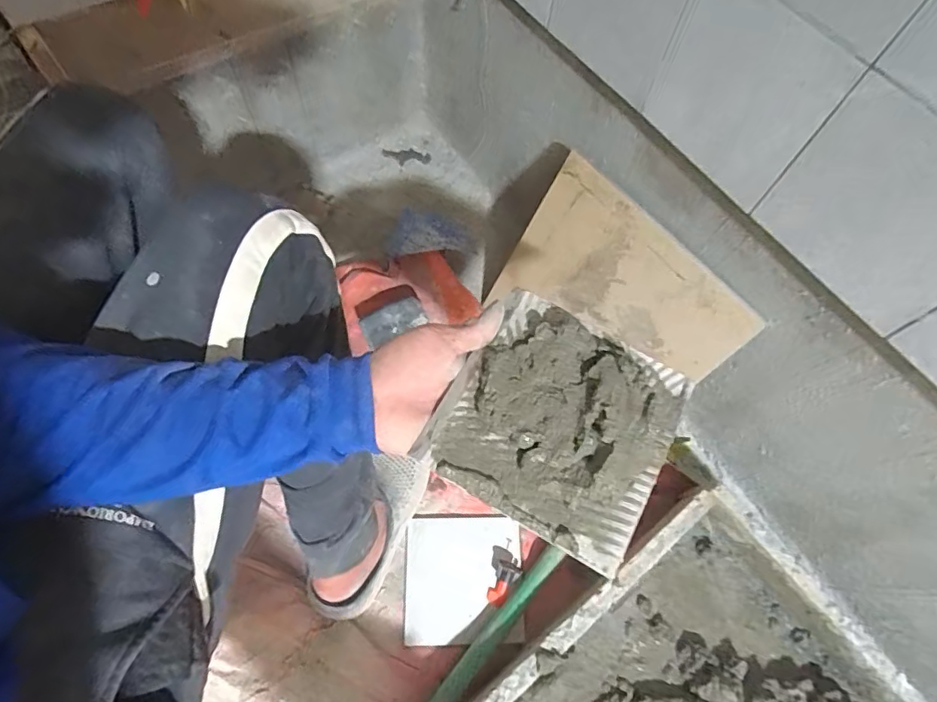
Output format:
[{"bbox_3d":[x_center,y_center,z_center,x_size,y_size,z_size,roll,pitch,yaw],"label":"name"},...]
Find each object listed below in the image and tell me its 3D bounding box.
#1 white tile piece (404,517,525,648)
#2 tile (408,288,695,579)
[{"bbox_3d":[-0.006,0.288,0.668,0.144,0.007,0.147,0,65,-3],"label":"white tile piece"},{"bbox_3d":[0.062,0.043,0.350,0.143,0.027,0.146,28,67,10],"label":"tile"}]

